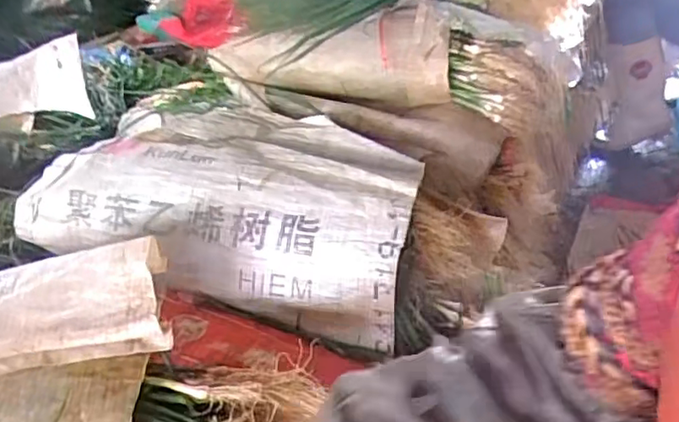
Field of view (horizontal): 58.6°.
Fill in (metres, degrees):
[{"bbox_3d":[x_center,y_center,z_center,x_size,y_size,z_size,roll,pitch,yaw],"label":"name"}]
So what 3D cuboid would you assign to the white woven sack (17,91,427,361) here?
[{"bbox_3d":[-0.129,-0.023,0.824,0.501,0.143,0.325,8,33,21],"label":"white woven sack"}]

